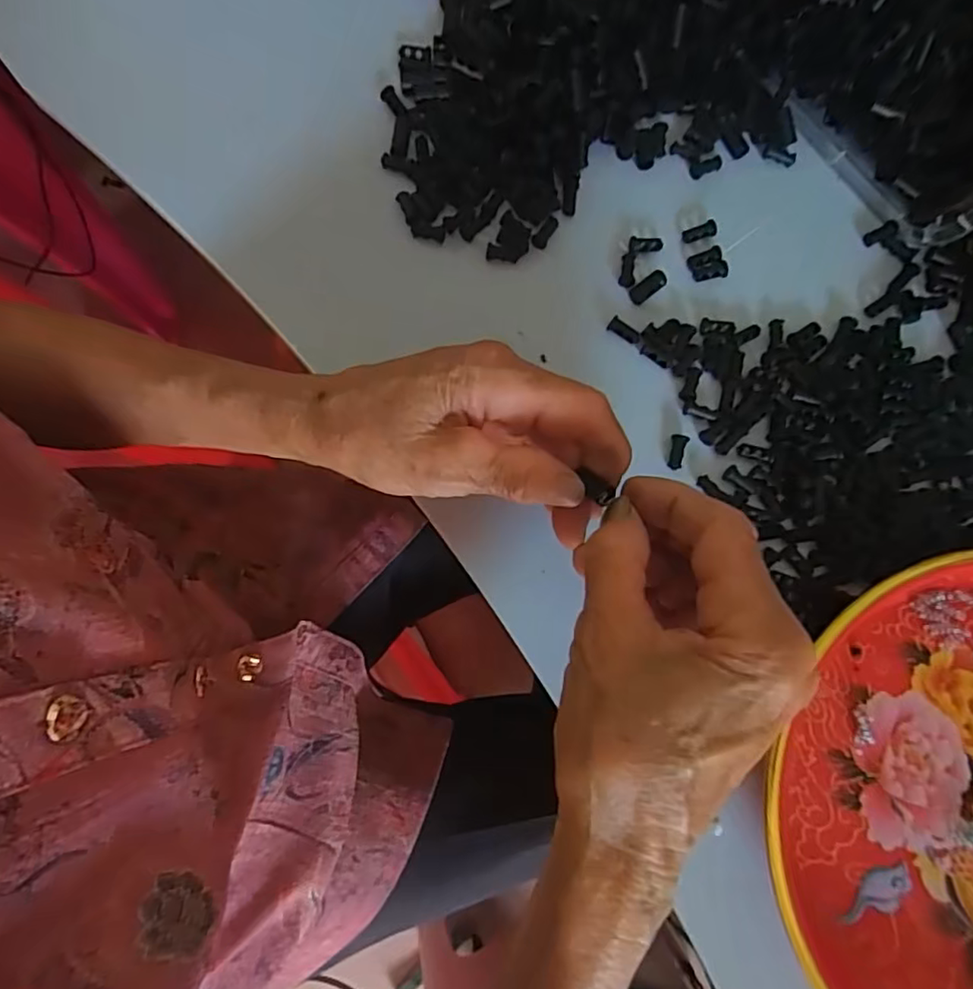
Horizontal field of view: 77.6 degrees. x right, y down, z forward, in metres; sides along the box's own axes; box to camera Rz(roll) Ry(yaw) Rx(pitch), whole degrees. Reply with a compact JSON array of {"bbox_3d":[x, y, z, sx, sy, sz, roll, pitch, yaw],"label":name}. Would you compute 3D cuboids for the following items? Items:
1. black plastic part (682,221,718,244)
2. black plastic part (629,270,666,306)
[{"bbox_3d":[0.108,-0.133,0.306,0.018,0.005,0.007,-13,80,-4],"label":"black plastic part"},{"bbox_3d":[0.080,-0.103,0.300,0.021,0.004,0.009,-38,83,-8],"label":"black plastic part"}]

